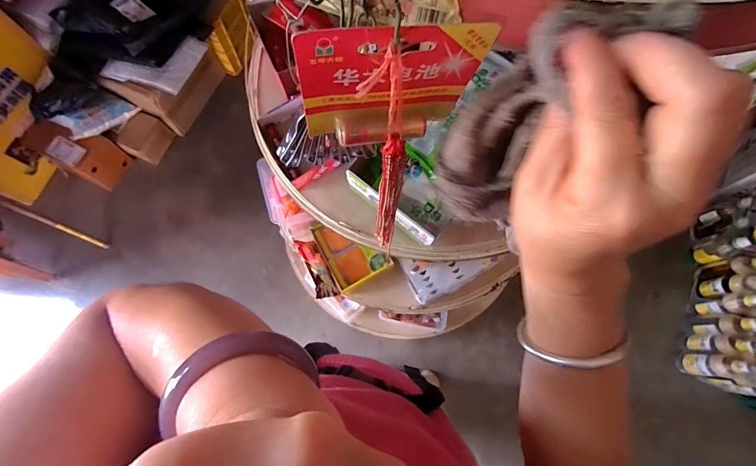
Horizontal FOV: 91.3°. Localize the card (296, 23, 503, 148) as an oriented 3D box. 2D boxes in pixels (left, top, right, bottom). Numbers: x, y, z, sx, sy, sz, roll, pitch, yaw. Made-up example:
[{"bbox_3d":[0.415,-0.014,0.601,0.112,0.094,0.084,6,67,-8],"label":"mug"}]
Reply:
[{"bbox_3d":[0.006,-0.071,0.180,0.086,0.076,0.016,-6,74,-2],"label":"card"}]

